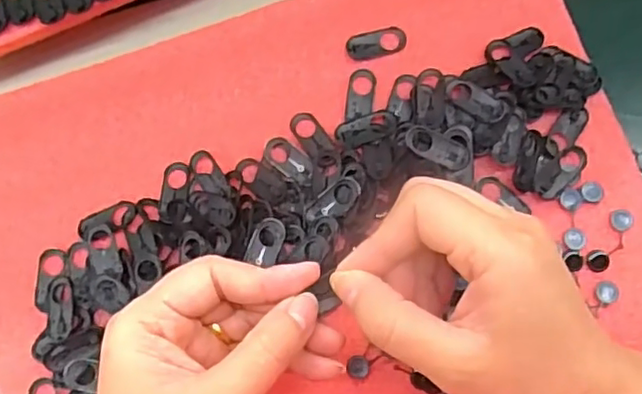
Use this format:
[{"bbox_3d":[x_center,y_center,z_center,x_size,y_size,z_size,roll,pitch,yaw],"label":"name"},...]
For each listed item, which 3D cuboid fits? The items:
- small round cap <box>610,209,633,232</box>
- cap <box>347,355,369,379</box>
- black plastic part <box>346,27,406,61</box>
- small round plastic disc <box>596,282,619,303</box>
[{"bbox_3d":[0.151,0.012,0.314,0.011,0.004,0.011,0,79,2],"label":"small round cap"},{"bbox_3d":[0.018,0.083,0.305,0.010,0.004,0.011,0,79,2],"label":"cap"},{"bbox_3d":[0.029,-0.082,0.333,0.032,0.004,0.015,-13,78,-1],"label":"black plastic part"},{"bbox_3d":[0.140,0.047,0.307,0.012,0.006,0.010,-24,79,-3],"label":"small round plastic disc"}]

